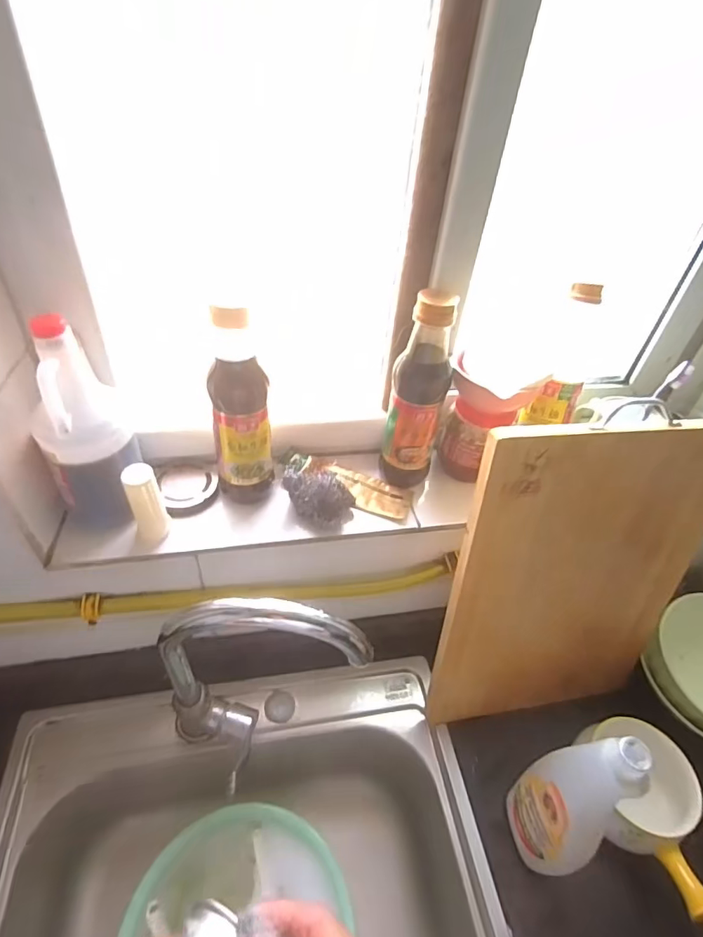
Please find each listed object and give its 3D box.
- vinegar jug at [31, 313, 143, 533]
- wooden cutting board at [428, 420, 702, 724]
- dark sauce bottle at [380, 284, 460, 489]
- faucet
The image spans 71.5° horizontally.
[{"bbox_3d":[-0.260,-0.027,0.480,0.081,0.237,0.068,-24,52,-28],"label":"vinegar jug"},{"bbox_3d":[0.261,0.141,0.570,0.302,0.429,0.017,-4,33,-12],"label":"wooden cutting board"},{"bbox_3d":[0.079,-0.084,0.555,0.060,0.233,0.069,17,45,10],"label":"dark sauce bottle"},{"bbox_3d":[-0.097,0.239,0.487,0.198,0.257,0.093,11,44,4],"label":"faucet"}]

